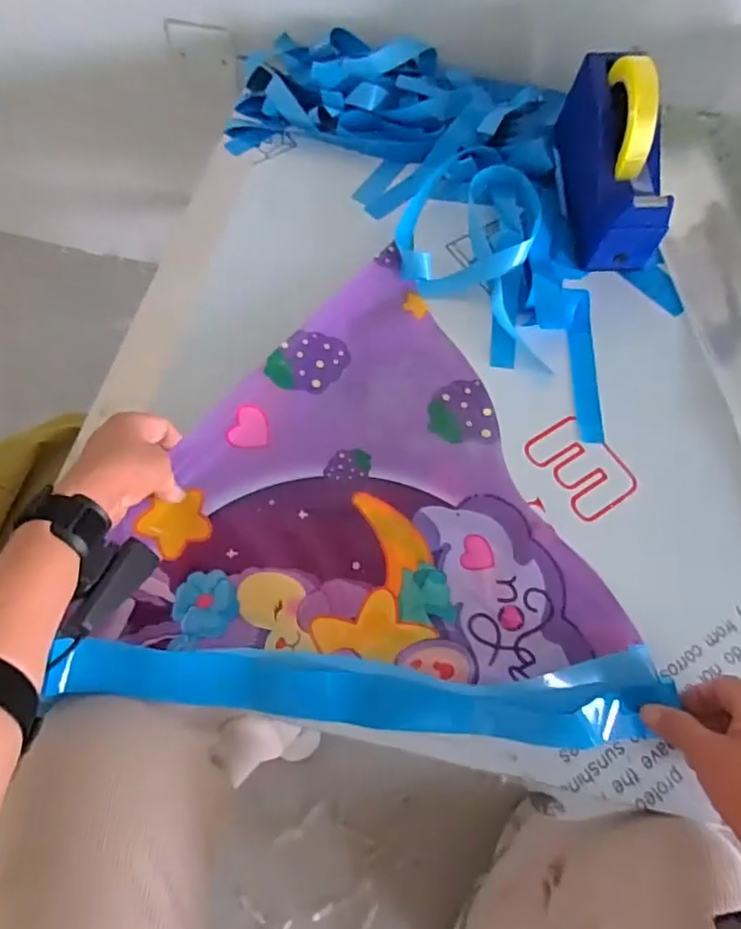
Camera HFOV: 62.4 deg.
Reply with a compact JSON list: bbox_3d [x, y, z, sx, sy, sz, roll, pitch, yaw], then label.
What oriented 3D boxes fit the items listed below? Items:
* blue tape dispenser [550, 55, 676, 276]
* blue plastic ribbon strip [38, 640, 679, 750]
[{"bbox_3d":[0.248,-0.317,0.628,0.067,0.145,0.197,-4,64,-4],"label":"blue tape dispenser"},{"bbox_3d":[0.001,0.166,0.456,0.441,0.038,0.059,5,63,-2],"label":"blue plastic ribbon strip"}]

